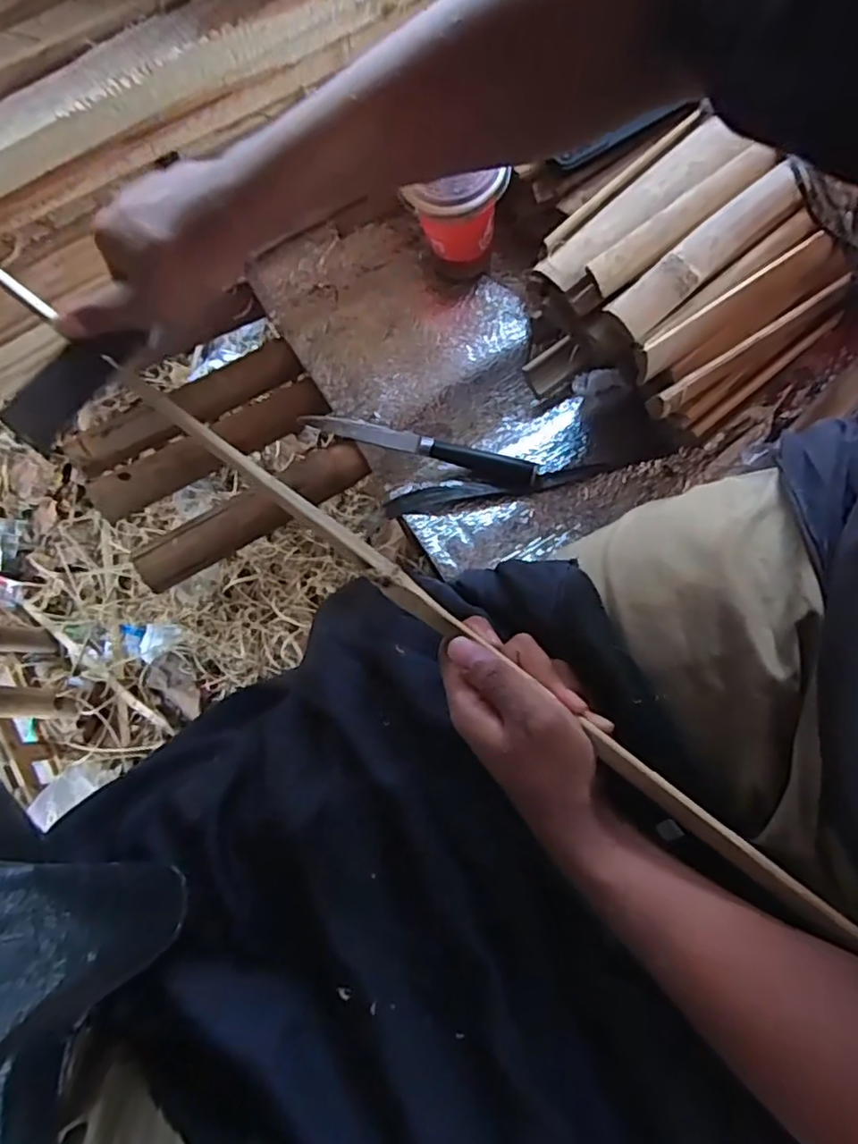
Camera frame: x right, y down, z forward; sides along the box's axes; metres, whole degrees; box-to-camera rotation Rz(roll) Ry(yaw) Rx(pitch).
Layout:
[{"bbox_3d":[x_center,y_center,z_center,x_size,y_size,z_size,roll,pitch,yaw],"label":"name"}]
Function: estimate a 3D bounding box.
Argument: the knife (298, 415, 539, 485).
[{"bbox_3d":[-0.011,-0.118,0.601,0.223,0.017,0.022,16,75,6],"label":"knife"}]

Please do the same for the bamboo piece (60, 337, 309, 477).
[{"bbox_3d":[-0.238,-0.159,0.644,0.233,0.033,0.046,-27,75,-6],"label":"bamboo piece"}]

